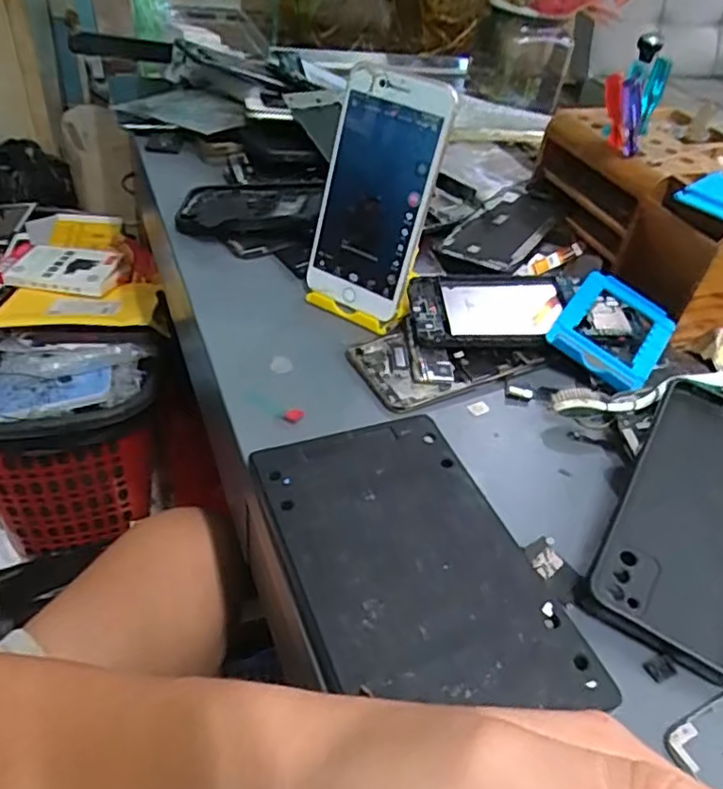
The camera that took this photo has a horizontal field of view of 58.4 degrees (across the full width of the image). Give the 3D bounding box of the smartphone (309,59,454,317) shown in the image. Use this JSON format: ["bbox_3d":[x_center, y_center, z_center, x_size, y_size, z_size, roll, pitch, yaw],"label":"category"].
[{"bbox_3d":[0.007,-0.131,0.434,0.076,0.153,0.012,26,31,18],"label":"smartphone"}]

